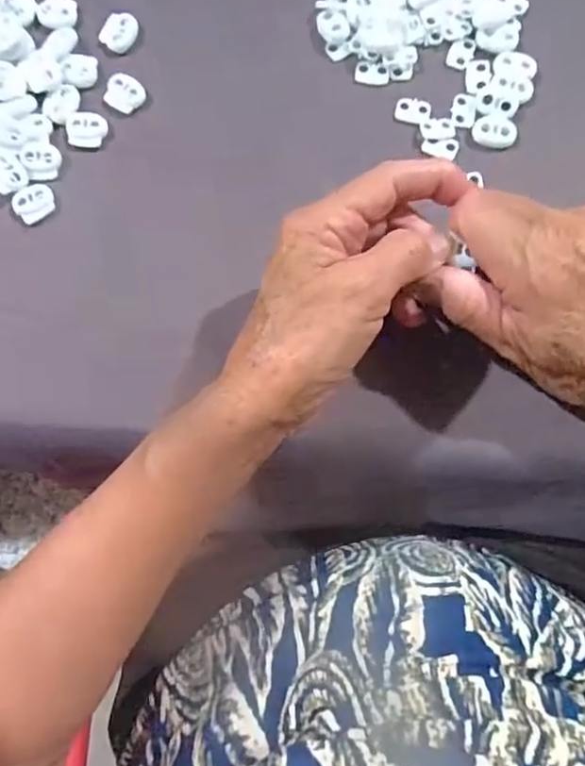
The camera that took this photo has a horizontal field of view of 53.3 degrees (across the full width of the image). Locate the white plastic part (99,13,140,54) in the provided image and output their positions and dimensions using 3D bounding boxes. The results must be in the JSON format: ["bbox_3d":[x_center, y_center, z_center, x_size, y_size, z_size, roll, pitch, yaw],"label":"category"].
[{"bbox_3d":[-0.097,-0.197,0.326,0.017,0.004,0.022,28,84,6],"label":"white plastic part"}]

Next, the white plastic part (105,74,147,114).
[{"bbox_3d":[-0.094,-0.160,0.321,0.022,0.004,0.020,36,85,7],"label":"white plastic part"}]

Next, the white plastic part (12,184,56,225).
[{"bbox_3d":[-0.140,-0.099,0.317,0.021,0.006,0.018,-36,82,-2],"label":"white plastic part"}]

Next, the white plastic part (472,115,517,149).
[{"bbox_3d":[0.106,-0.133,0.306,0.022,0.004,0.016,14,83,5],"label":"white plastic part"}]

